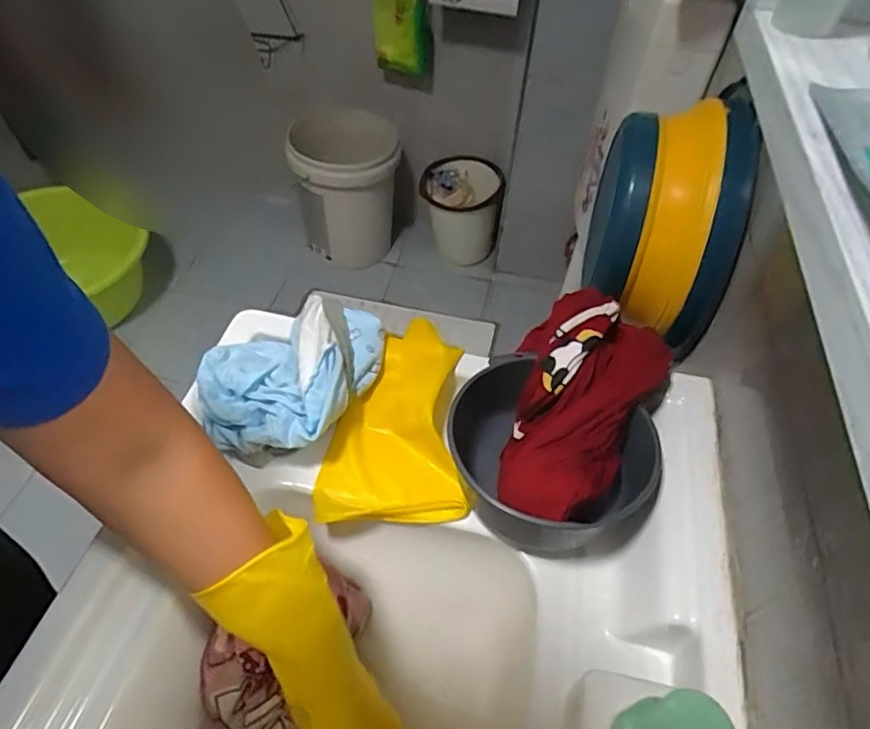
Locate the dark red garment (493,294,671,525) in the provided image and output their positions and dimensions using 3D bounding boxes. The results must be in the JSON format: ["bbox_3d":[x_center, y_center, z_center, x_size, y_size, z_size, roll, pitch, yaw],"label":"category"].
[{"bbox_3d":[0.110,0.031,0.482,0.118,0.105,0.201,28,54,18],"label":"dark red garment"}]

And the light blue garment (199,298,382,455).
[{"bbox_3d":[-0.129,0.010,0.519,0.122,0.068,0.168,23,53,15],"label":"light blue garment"}]

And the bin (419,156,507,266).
[{"bbox_3d":[0.076,-0.446,1.740,0.241,0.287,0.205,4,51,0],"label":"bin"}]

